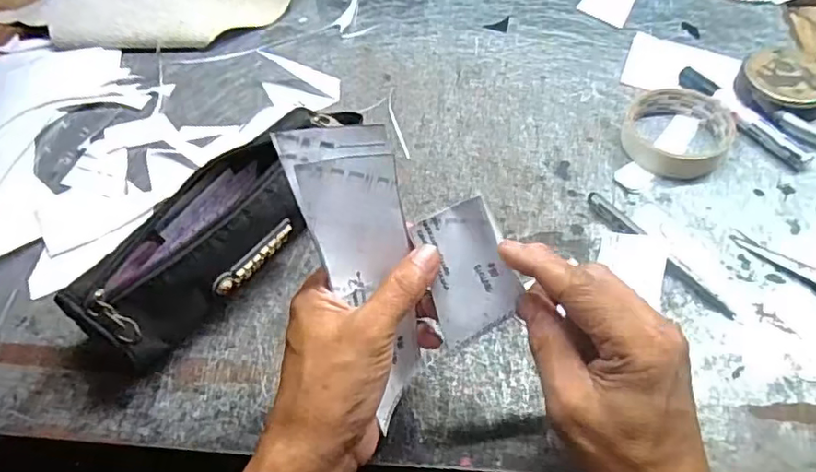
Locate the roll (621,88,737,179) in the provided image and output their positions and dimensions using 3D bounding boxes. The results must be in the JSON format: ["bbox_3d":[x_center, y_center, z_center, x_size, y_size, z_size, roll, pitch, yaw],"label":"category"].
[{"bbox_3d":[0.226,-0.087,0.493,0.086,0.021,0.086,0,55,0],"label":"roll"}]

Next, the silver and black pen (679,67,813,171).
[{"bbox_3d":[0.282,-0.103,0.502,0.020,0.014,0.132,-26,59,-17],"label":"silver and black pen"}]

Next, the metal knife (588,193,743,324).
[{"bbox_3d":[0.184,0.011,0.430,0.016,0.005,0.135,-32,60,-20],"label":"metal knife"}]

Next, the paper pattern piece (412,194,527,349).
[{"bbox_3d":[0.032,0.020,0.319,0.046,0.009,0.070,-22,93,7],"label":"paper pattern piece"}]

